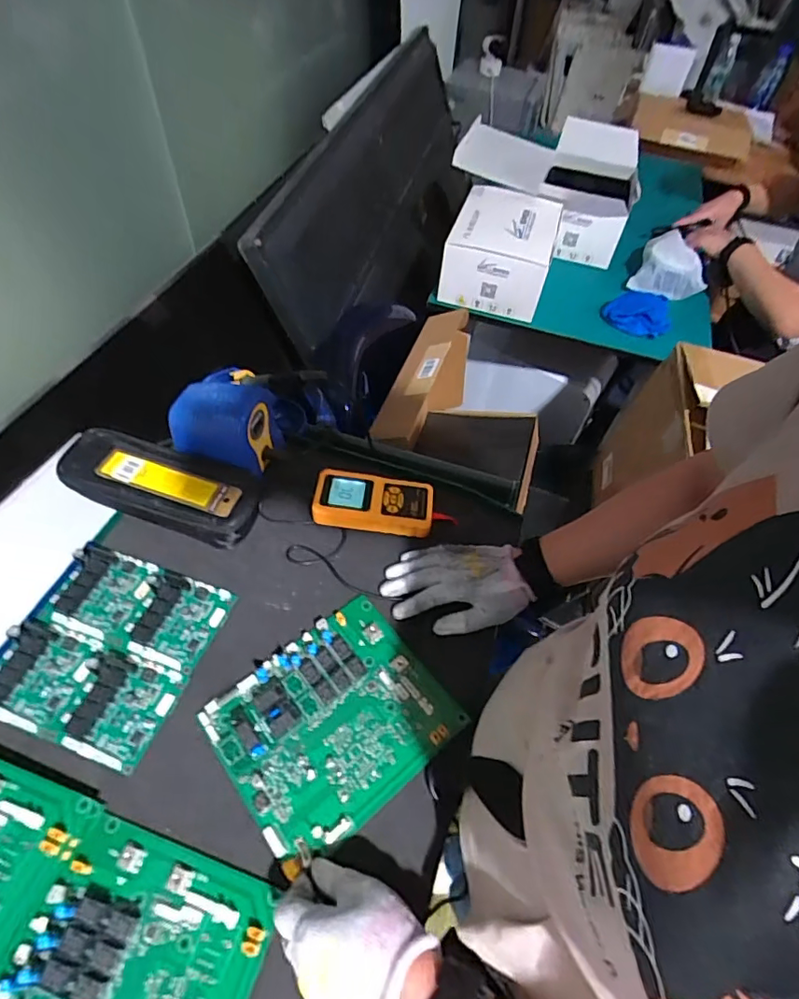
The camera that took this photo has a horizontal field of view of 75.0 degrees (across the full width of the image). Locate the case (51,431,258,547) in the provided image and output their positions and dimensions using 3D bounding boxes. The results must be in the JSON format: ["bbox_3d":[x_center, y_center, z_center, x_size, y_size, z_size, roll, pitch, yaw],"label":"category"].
[{"bbox_3d":[-0.279,-0.017,0.618,0.224,0.050,0.093,16,55,7],"label":"case"}]

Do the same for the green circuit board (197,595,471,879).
[{"bbox_3d":[-0.061,0.203,0.492,0.199,0.025,0.171,-33,63,-24],"label":"green circuit board"}]

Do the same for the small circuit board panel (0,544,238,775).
[{"bbox_3d":[-0.292,0.145,0.525,0.178,0.019,0.185,18,56,9],"label":"small circuit board panel"}]

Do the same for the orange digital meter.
[{"bbox_3d":[-0.030,0.001,0.638,0.141,0.024,0.075,6,55,0],"label":"orange digital meter"}]

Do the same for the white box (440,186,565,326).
[{"bbox_3d":[0.211,-0.513,1.066,0.193,0.127,0.258,16,55,7],"label":"white box"}]

